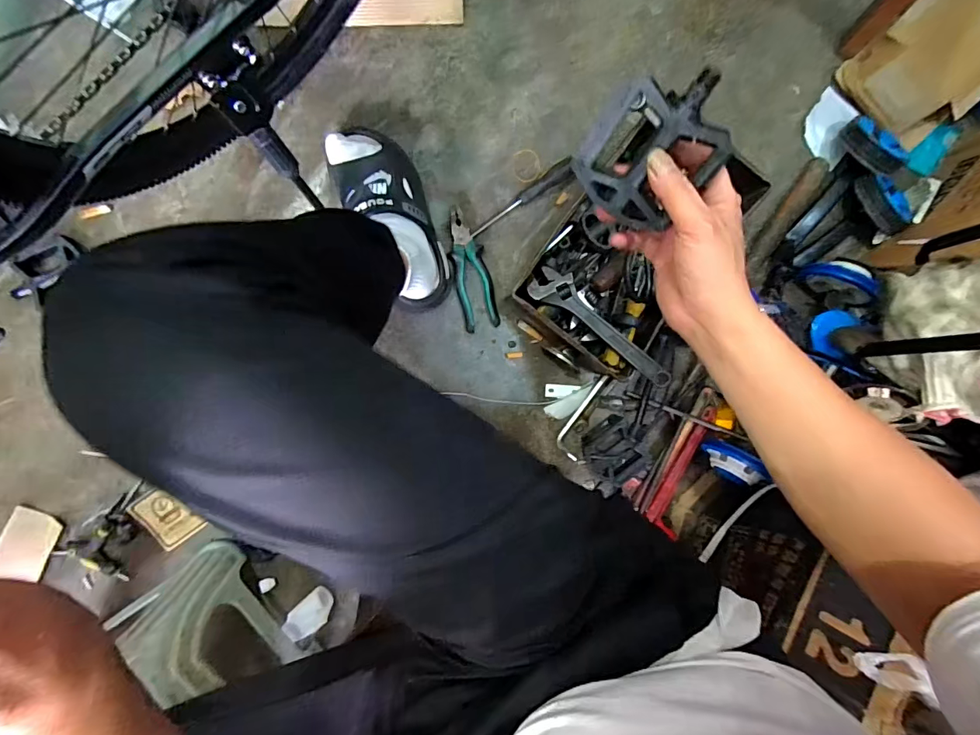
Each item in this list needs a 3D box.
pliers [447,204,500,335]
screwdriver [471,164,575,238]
[{"bbox_3d":[-0.030,-0.152,0.698,0.056,0.018,0.184,-14,96,-4],"label":"pliers"},{"bbox_3d":[0.048,-0.261,0.695,0.184,0.022,0.021,-32,97,-2],"label":"screwdriver"}]

